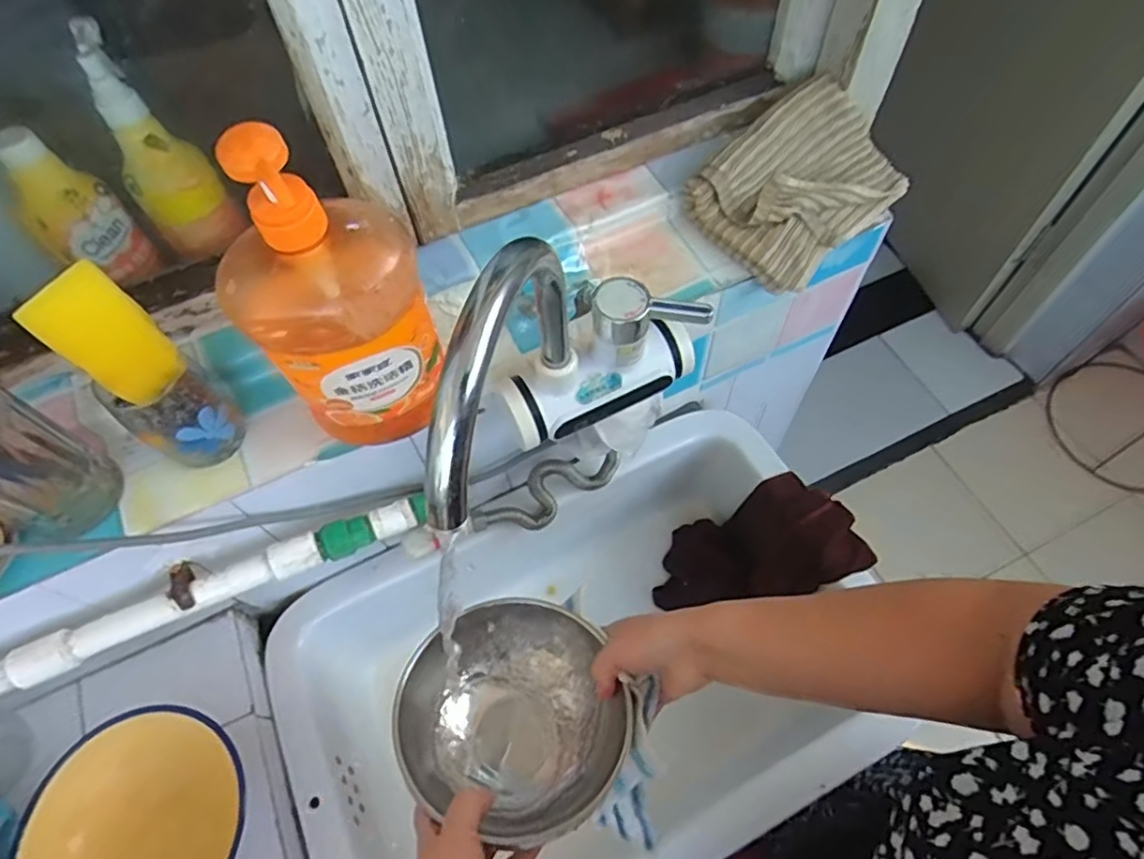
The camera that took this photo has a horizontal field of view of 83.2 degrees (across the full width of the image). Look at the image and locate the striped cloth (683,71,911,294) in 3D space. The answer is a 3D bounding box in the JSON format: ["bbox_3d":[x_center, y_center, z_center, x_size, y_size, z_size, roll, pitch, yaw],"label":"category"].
[{"bbox_3d":[0.221,-0.238,0.627,0.187,0.039,0.144,-42,94,-5],"label":"striped cloth"}]

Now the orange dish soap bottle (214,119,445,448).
[{"bbox_3d":[-0.152,-0.072,0.429,0.115,0.259,0.061,-24,62,-10],"label":"orange dish soap bottle"}]

